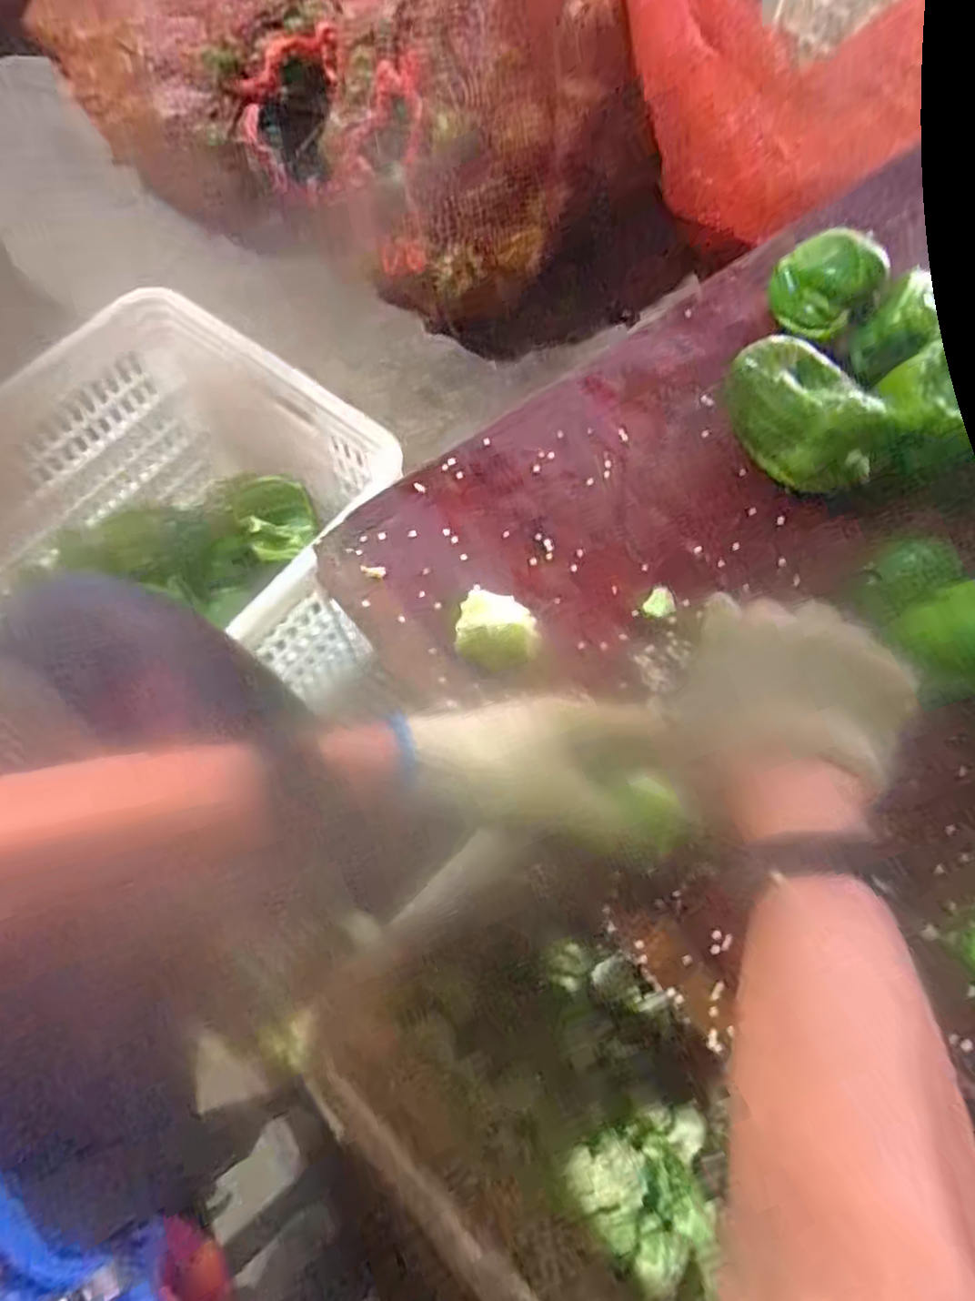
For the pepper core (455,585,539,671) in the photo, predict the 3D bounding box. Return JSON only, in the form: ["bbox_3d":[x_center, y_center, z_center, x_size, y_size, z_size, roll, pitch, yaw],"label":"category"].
[{"bbox_3d":[0.007,-0.009,0.442,0.051,0.035,0.043,15,69,6],"label":"pepper core"}]

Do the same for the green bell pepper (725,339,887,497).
[{"bbox_3d":[0.219,-0.166,0.483,0.097,0.066,0.095,2,68,1],"label":"green bell pepper"}]

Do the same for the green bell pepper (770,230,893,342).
[{"bbox_3d":[0.260,-0.281,0.529,0.080,0.049,0.068,32,71,12],"label":"green bell pepper"}]

